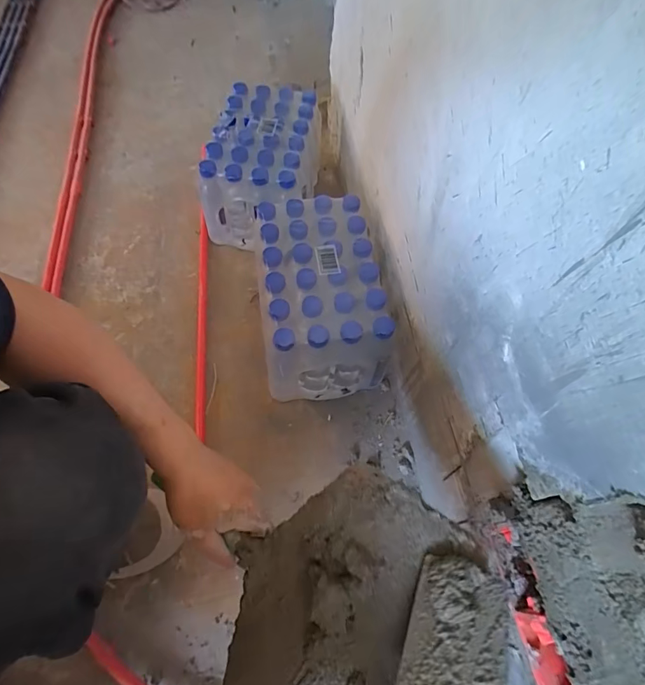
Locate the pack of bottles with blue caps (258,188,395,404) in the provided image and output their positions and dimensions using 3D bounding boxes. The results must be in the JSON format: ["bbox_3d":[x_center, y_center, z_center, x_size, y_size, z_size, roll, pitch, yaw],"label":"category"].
[{"bbox_3d":[-0.003,-0.077,0.748,0.201,0.184,0.308,-6,61,-5],"label":"pack of bottles with blue caps"}]

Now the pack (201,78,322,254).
[{"bbox_3d":[-0.128,-0.372,0.916,0.216,0.208,0.297,9,61,3],"label":"pack"}]

